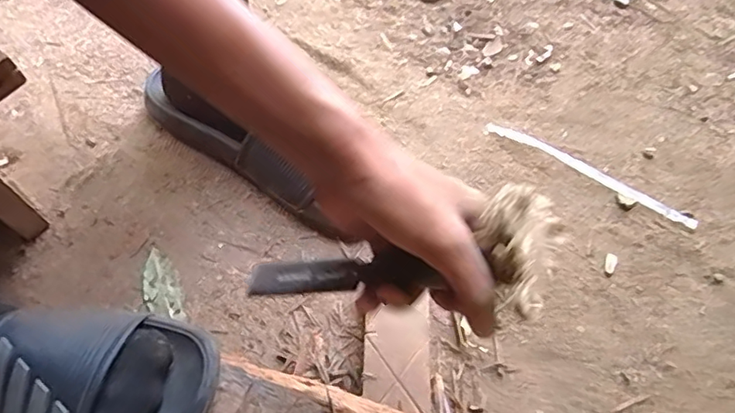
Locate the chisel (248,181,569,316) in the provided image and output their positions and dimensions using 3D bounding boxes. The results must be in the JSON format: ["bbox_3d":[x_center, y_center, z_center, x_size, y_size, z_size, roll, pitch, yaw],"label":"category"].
[{"bbox_3d":[0.012,0.036,0.312,0.204,0.041,0.044,-15,50,43],"label":"chisel"}]

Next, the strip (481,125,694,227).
[{"bbox_3d":[0.226,-0.037,0.559,0.222,0.008,0.019,30,65,15],"label":"strip"}]

